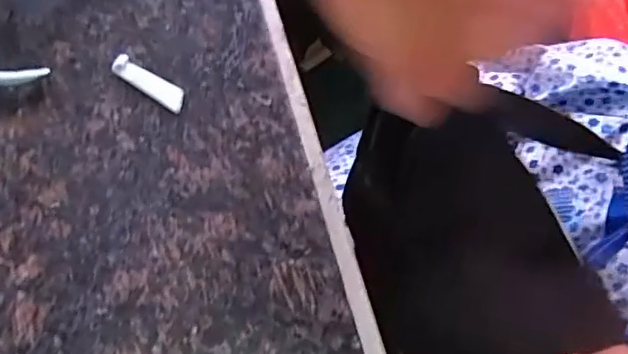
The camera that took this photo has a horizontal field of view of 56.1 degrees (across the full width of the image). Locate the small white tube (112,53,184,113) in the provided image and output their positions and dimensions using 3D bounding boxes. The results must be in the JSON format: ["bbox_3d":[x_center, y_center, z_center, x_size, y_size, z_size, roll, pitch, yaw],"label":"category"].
[{"bbox_3d":[-0.077,-0.045,0.275,0.039,0.006,0.010,32,76,7],"label":"small white tube"}]

